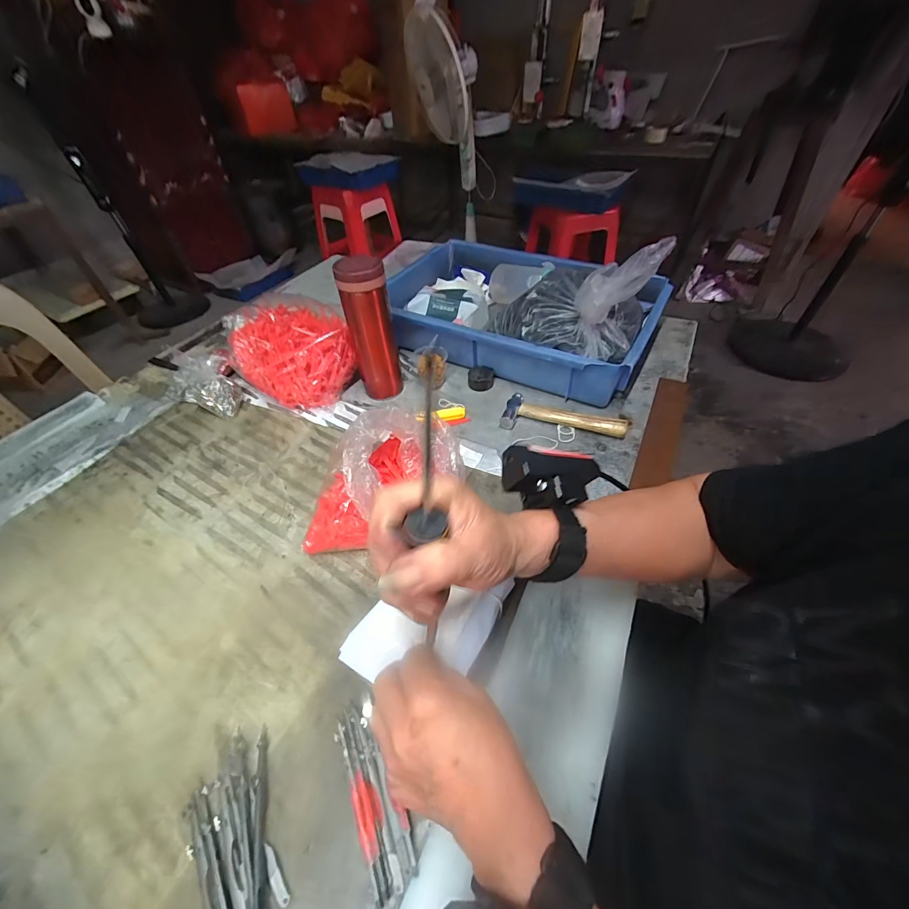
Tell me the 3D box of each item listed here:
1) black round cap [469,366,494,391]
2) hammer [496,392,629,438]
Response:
[{"bbox_3d":[0.039,-0.115,0.582,0.038,0.015,0.040,9,47,13],"label":"black round cap"},{"bbox_3d":[0.144,-0.050,0.517,0.157,0.016,0.054,8,47,13],"label":"hammer"}]

